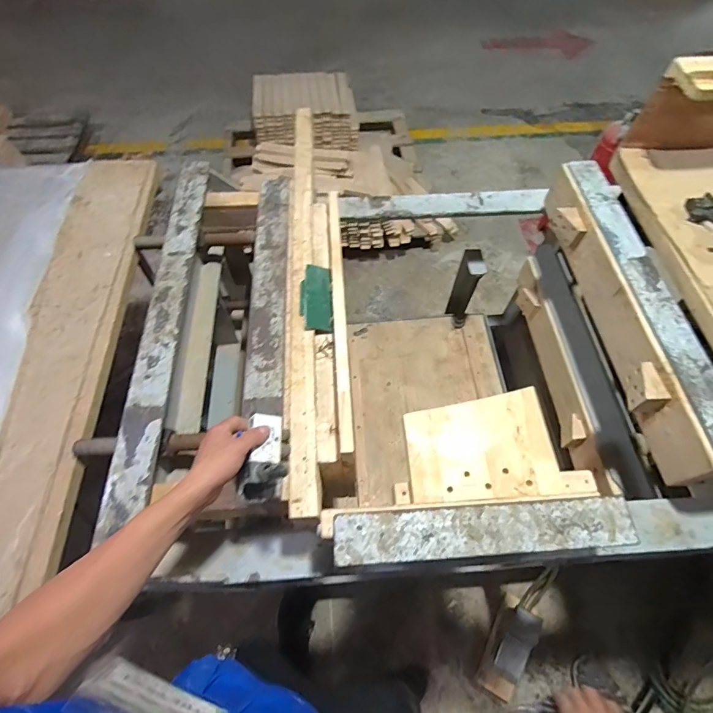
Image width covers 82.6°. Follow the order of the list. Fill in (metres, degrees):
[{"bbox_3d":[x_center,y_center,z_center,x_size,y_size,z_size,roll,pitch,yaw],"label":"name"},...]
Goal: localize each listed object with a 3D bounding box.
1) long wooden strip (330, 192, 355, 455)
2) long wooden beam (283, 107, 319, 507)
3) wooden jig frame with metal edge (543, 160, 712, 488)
[{"bbox_3d":[-0.031,-0.095,0.712,0.027,0.026,0.539,-3,60,-2],"label":"long wooden strip"},{"bbox_3d":[-0.103,-0.162,0.771,0.050,0.044,0.878,-3,60,-1],"label":"long wooden beam"},{"bbox_3d":[0.502,-0.104,0.775,0.126,0.117,0.663,-2,60,-1],"label":"wooden jig frame with metal edge"}]

